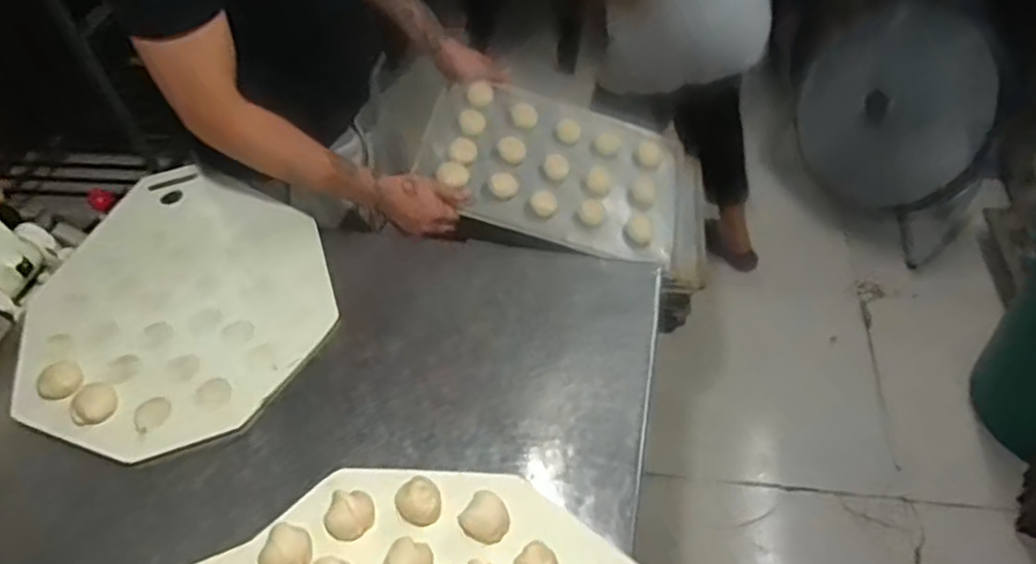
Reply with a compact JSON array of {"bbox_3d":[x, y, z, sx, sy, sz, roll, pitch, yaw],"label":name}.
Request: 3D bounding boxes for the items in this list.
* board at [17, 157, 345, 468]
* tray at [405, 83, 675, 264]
[{"bbox_3d":[-0.486,0.028,1.002,0.472,0.048,0.448,18,53,20],"label":"board"},{"bbox_3d":[0.062,-0.204,1.221,0.431,0.041,0.355,20,52,-5],"label":"tray"}]

